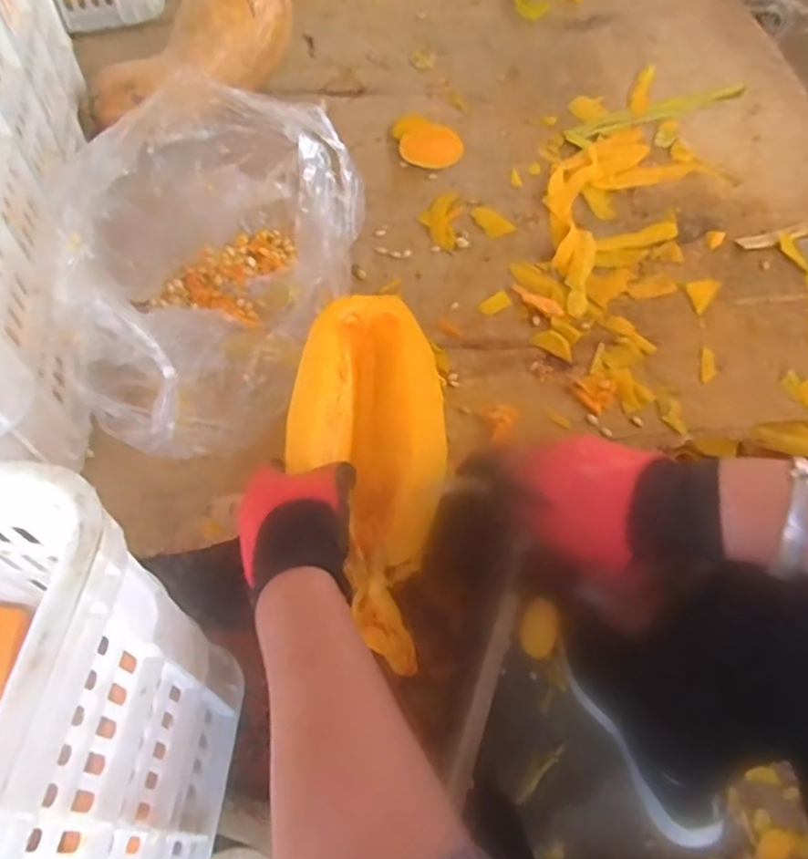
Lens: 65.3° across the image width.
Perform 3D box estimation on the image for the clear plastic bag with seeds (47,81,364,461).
[{"bbox_3d":[-0.172,-0.130,0.522,0.187,0.166,0.287,24,62,11],"label":"clear plastic bag with seeds"}]

